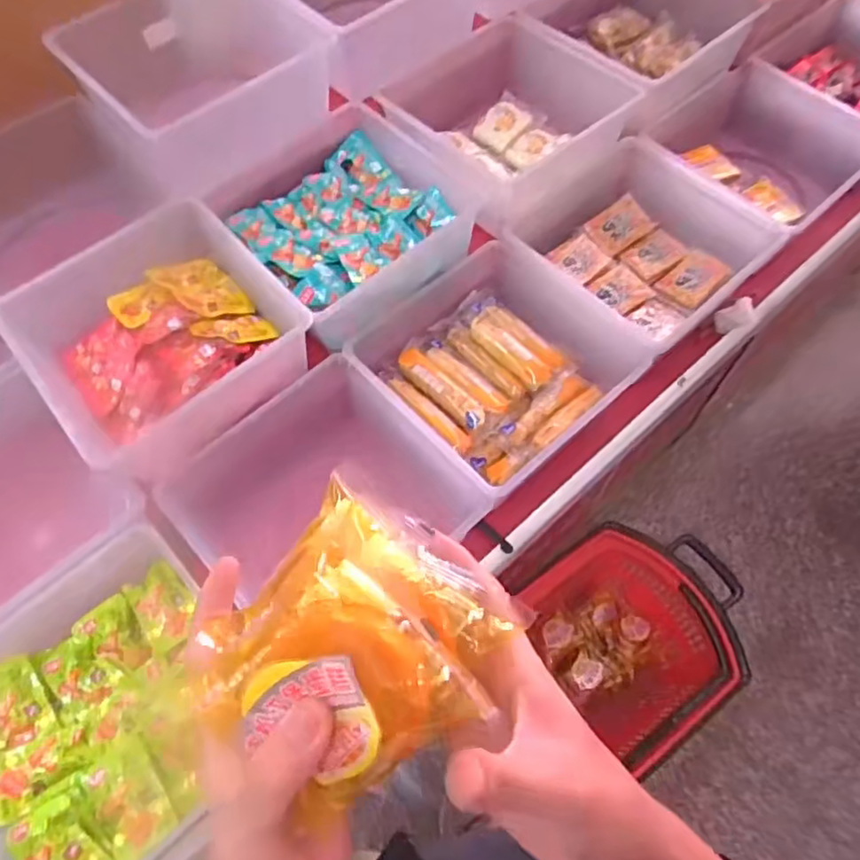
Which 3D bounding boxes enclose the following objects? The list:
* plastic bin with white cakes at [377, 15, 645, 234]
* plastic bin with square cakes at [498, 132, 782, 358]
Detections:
[{"bbox_3d":[0.102,-0.470,0.992,0.329,0.141,0.311,-41,69,-17],"label":"plastic bin with white cakes"},{"bbox_3d":[0.304,-0.266,0.938,0.310,0.099,0.280,-38,68,-16],"label":"plastic bin with square cakes"}]

